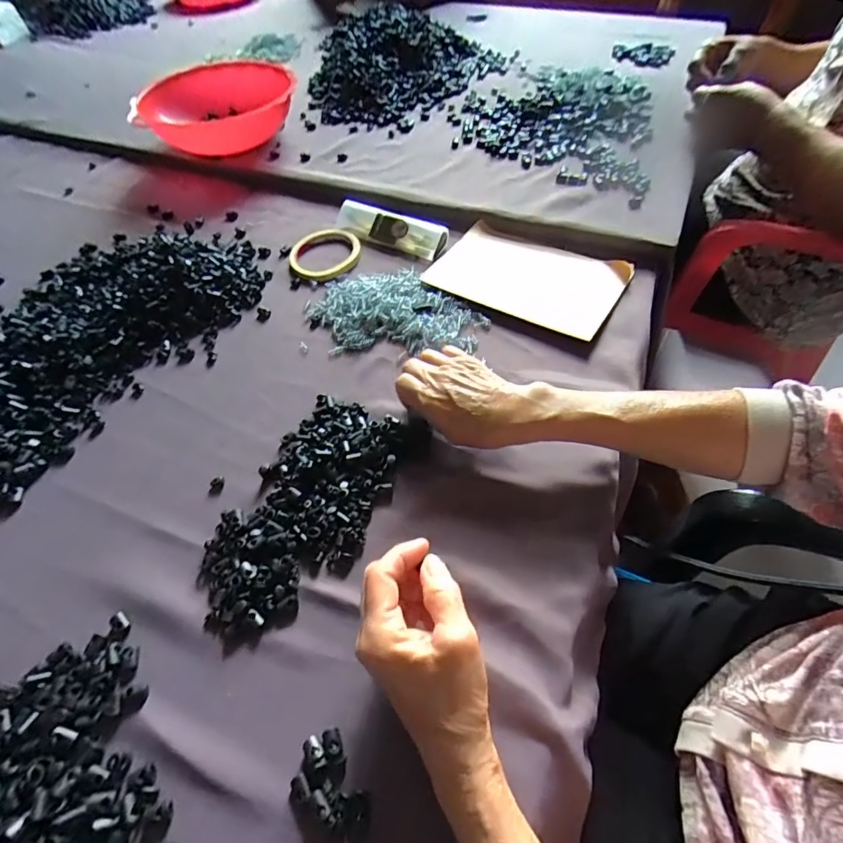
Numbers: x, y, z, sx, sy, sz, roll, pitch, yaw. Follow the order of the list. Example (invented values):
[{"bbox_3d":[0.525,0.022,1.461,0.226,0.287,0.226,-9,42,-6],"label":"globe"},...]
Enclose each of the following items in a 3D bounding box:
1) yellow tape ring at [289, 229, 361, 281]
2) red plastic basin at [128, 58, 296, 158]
[{"bbox_3d":[-0.122,-0.212,0.594,0.089,0.010,0.090,-2,54,3],"label":"yellow tape ring"},{"bbox_3d":[-0.330,-0.509,0.778,0.235,0.081,0.235,-1,54,2],"label":"red plastic basin"}]

